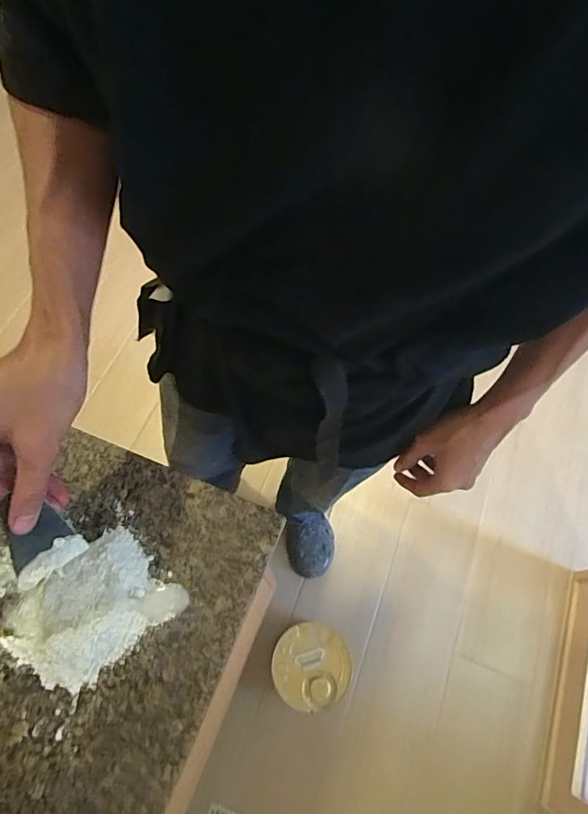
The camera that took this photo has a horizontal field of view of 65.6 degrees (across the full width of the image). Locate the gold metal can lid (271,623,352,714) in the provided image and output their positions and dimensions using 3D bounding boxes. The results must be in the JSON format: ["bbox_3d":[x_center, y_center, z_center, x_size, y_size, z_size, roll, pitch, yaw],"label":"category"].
[{"bbox_3d":[0.036,0.536,0.943,0.156,0.029,0.150,0,68,-1],"label":"gold metal can lid"}]

